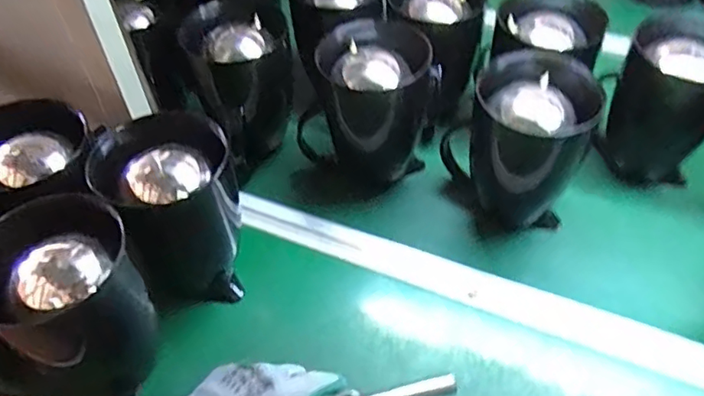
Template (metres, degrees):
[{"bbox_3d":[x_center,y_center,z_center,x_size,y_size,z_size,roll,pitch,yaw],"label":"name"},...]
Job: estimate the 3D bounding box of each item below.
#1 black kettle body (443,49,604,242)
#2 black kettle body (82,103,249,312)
[{"bbox_3d":[0.188,-0.054,0.660,0.135,0.181,0.119,-6,49,-5],"label":"black kettle body"},{"bbox_3d":[-0.173,0.021,0.590,0.126,0.180,0.136,0,49,0],"label":"black kettle body"}]

